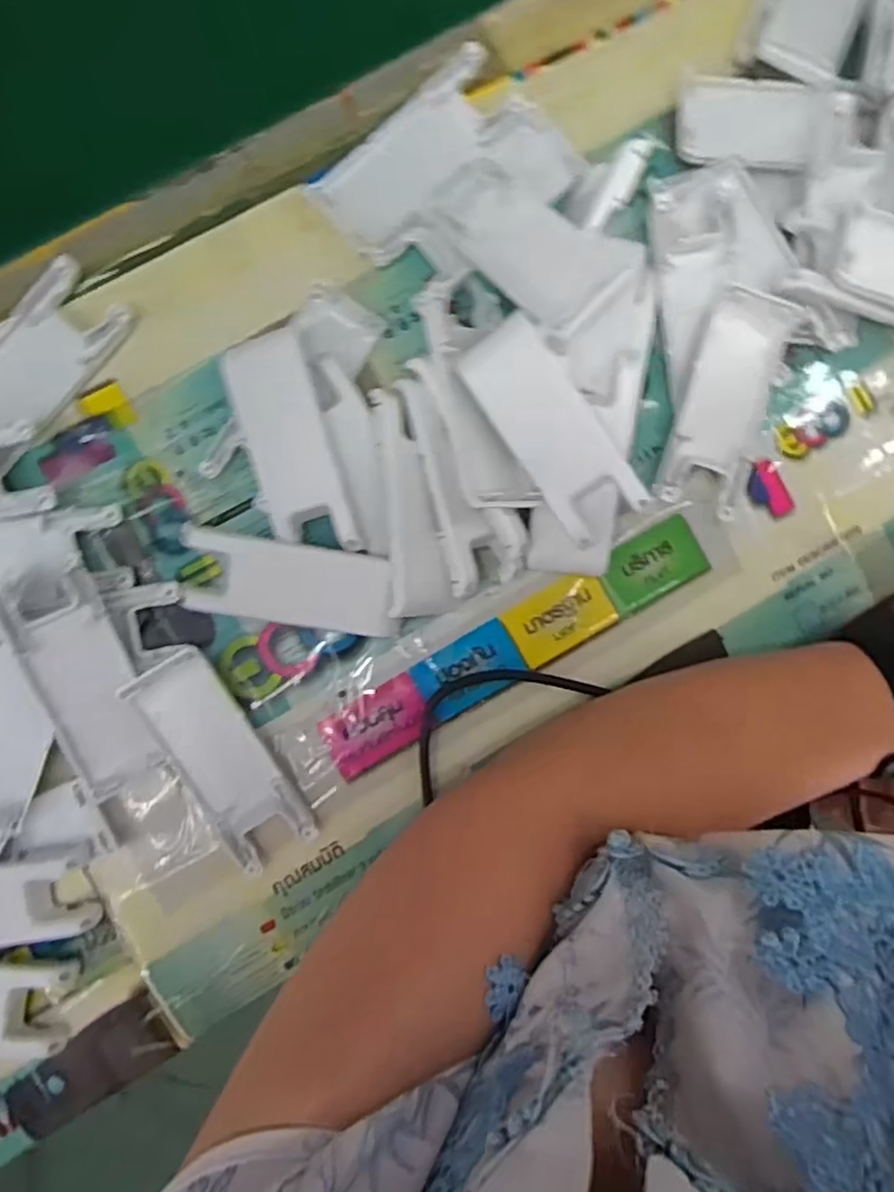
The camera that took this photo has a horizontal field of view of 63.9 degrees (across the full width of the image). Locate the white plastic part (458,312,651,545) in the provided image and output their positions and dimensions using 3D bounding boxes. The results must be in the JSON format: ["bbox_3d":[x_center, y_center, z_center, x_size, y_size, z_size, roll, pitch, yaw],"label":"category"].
[{"bbox_3d":[0.046,-0.073,0.318,0.040,0.005,0.098,-35,95,16],"label":"white plastic part"}]

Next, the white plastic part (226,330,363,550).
[{"bbox_3d":[-0.071,-0.069,0.326,0.036,0.009,0.102,-17,92,1],"label":"white plastic part"}]

